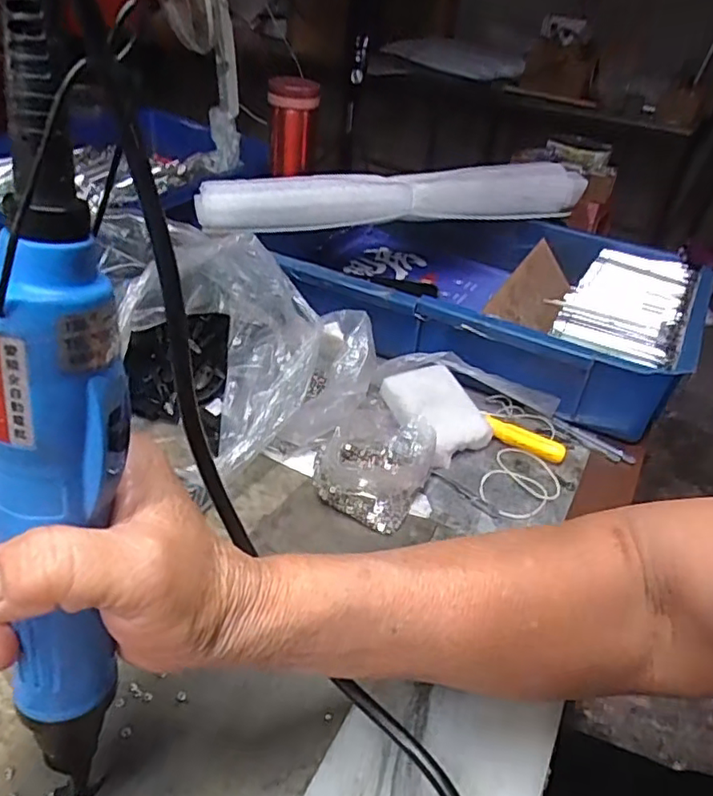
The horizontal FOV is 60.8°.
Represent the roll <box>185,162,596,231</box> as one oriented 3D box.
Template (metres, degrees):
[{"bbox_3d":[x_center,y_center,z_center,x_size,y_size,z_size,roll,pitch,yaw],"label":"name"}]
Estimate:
[{"bbox_3d":[0.054,-0.218,0.658,0.436,0.055,0.038,-5,37,-16],"label":"roll"}]

